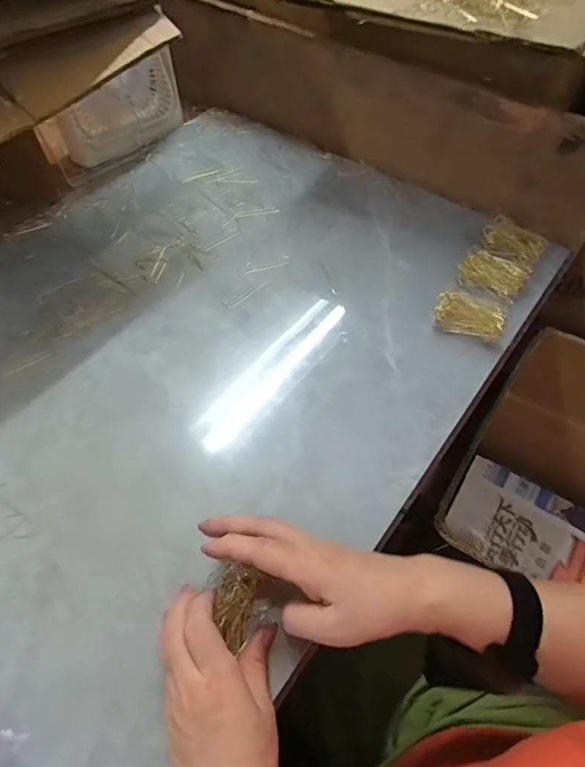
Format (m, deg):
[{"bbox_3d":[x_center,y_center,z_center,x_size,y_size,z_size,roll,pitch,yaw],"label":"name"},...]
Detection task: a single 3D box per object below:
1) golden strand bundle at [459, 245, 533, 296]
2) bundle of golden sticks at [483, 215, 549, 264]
[{"bbox_3d":[0.233,-0.131,0.568,0.073,0.009,0.058,27,61,18],"label":"golden strand bundle"},{"bbox_3d":[0.268,-0.174,0.595,0.070,0.009,0.055,39,65,24],"label":"bundle of golden sticks"}]

